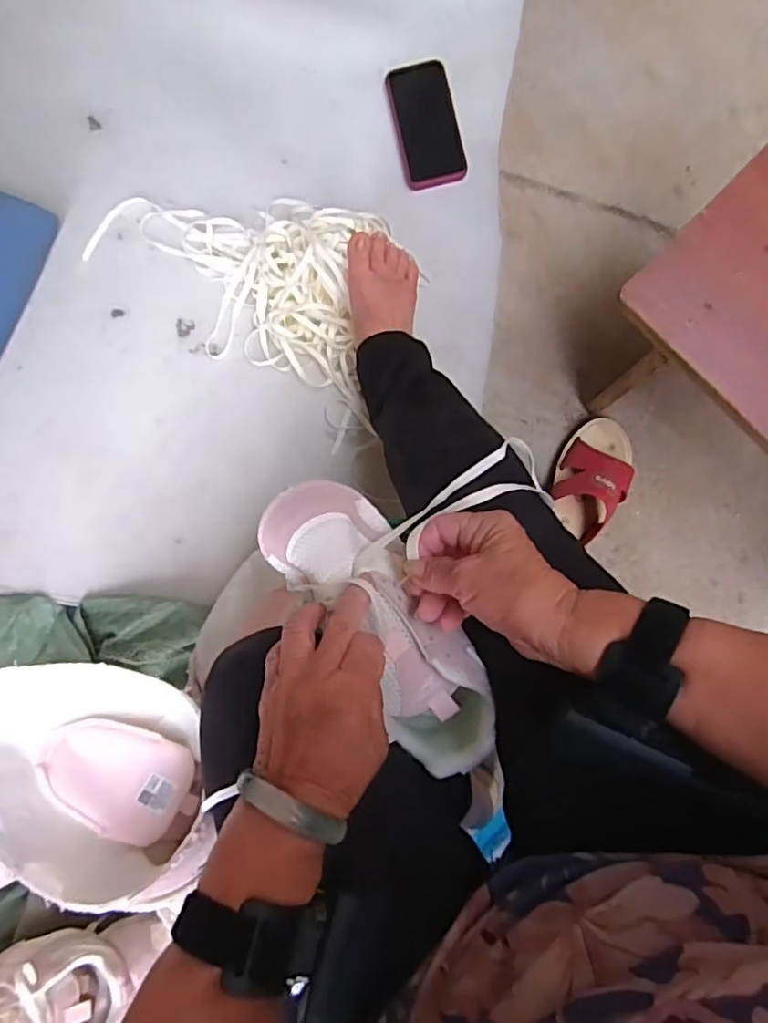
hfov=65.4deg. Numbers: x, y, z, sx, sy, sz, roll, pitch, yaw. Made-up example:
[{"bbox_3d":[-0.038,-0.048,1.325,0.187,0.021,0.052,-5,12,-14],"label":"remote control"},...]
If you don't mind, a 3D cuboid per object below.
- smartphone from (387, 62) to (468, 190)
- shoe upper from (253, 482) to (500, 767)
[{"bbox_3d":[0.057,-0.515,0.788,0.081,0.017,0.170,-12,85,0],"label":"smartphone"},{"bbox_3d":[0.001,0.080,0.420,0.081,0.064,0.227,-34,94,-2],"label":"shoe upper"}]

